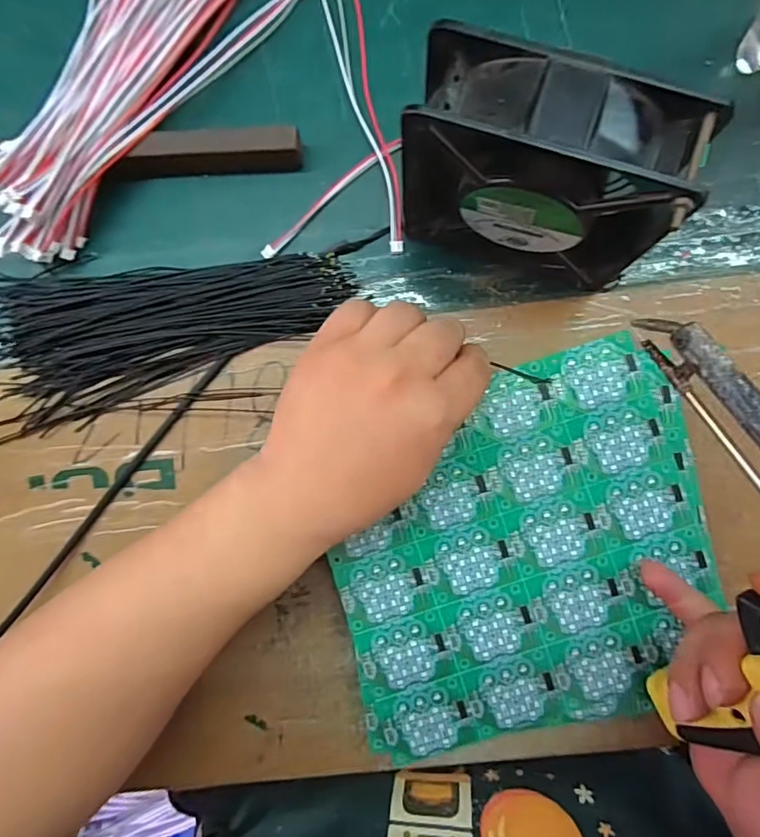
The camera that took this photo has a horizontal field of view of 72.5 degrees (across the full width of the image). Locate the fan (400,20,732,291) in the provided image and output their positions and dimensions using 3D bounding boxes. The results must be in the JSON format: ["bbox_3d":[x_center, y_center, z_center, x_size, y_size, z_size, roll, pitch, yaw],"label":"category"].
[{"bbox_3d":[0.072,-0.110,0.252,0.123,0.121,0.046,17,89,4],"label":"fan"}]

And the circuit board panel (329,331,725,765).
[{"bbox_3d":[0.077,0.074,0.289,0.201,0.004,0.194,-13,87,3],"label":"circuit board panel"}]

